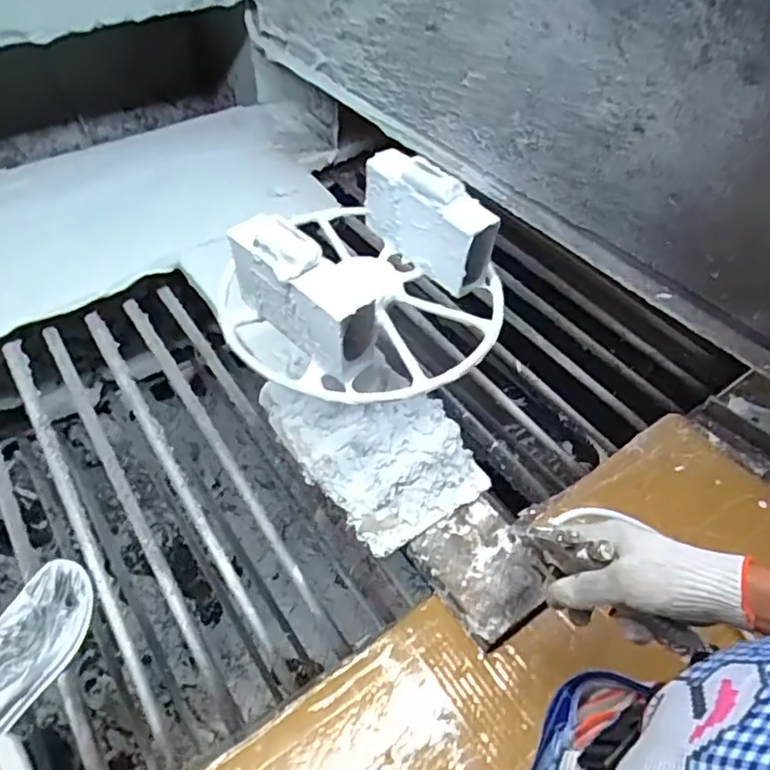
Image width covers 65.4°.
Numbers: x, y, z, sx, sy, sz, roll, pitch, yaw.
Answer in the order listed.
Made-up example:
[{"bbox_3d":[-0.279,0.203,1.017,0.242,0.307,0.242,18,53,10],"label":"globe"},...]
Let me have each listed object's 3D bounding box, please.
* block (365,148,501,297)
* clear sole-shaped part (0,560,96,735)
[{"bbox_3d":[0.042,-0.173,0.603,0.040,0.103,0.153,-31,59,-28],"label":"block"},{"bbox_3d":[-0.399,0.301,0.637,0.105,0.027,0.223,23,51,14],"label":"clear sole-shaped part"}]

